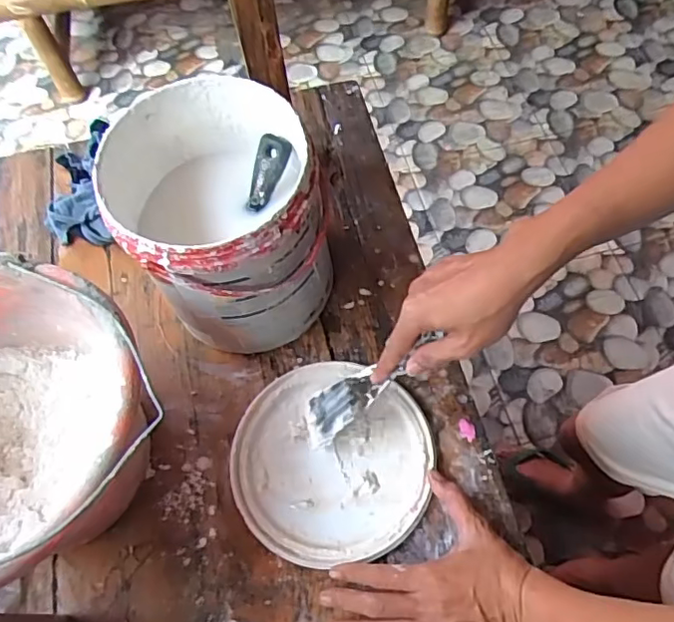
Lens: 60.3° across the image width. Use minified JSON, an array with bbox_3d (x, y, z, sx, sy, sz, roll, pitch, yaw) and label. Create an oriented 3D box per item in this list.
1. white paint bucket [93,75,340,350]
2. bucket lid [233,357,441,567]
[{"bbox_3d":[-0.099,-0.074,0.532,0.161,0.192,0.181,-25,63,-10],"label":"white paint bucket"},{"bbox_3d":[-0.006,0.134,0.521,0.171,0.019,0.171,-1,61,3],"label":"bucket lid"}]

